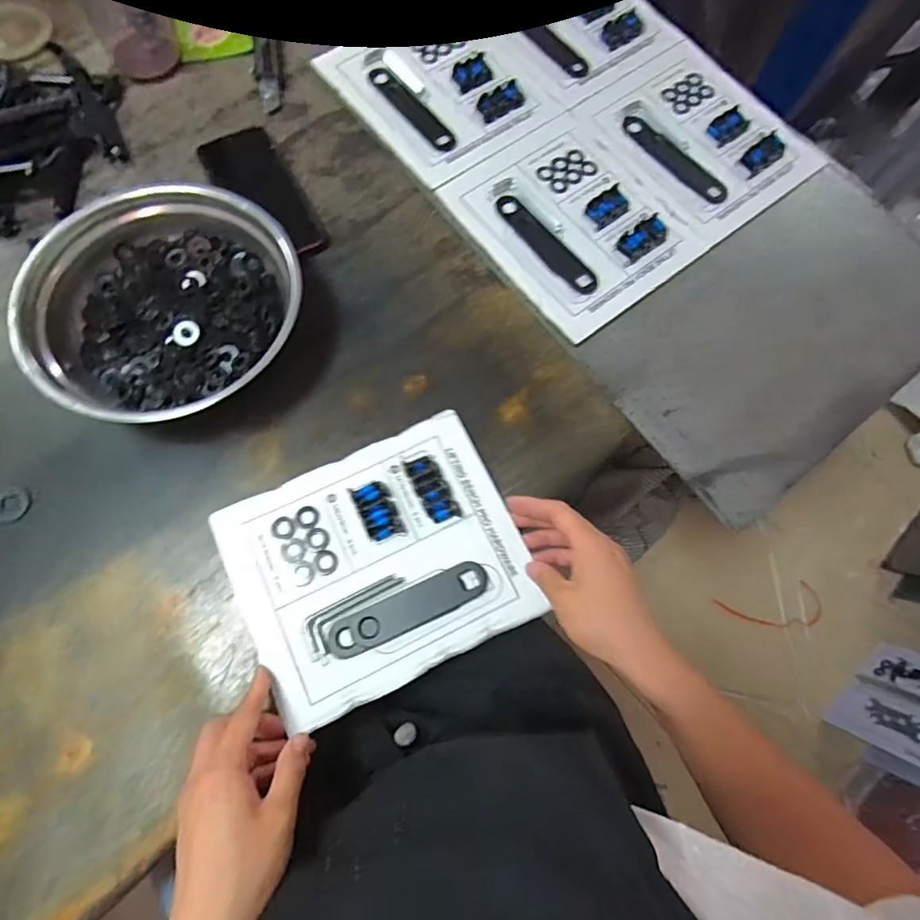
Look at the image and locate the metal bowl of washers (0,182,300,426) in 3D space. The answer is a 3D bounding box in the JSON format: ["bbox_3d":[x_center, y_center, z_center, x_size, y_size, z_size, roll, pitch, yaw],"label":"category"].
[{"bbox_3d":[-0.247,-0.132,0.444,0.217,0.074,0.198,1,73,-2],"label":"metal bowl of washers"}]

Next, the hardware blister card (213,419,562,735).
[{"bbox_3d":[-0.066,0.081,0.416,0.222,0.015,0.186,-24,76,-9],"label":"hardware blister card"}]

